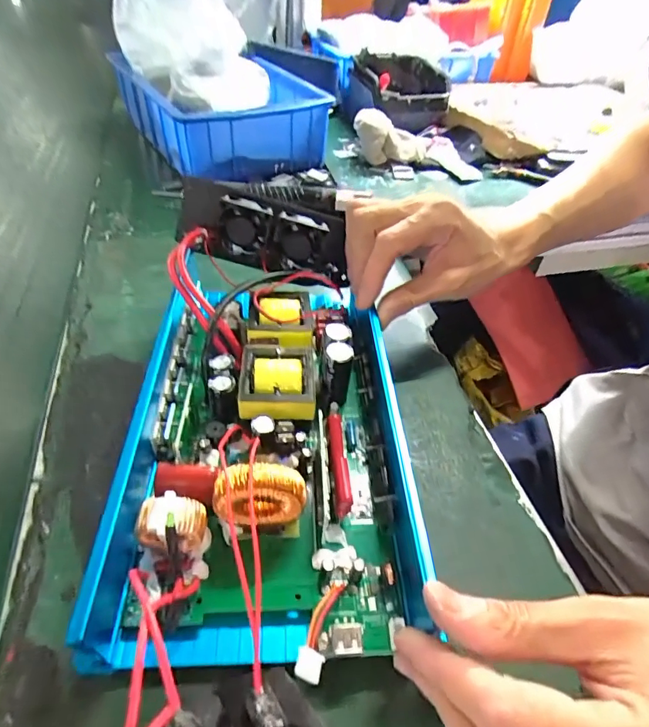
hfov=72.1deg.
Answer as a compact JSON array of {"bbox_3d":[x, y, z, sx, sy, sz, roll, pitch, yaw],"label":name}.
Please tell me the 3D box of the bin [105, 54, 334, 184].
[{"bbox_3d":[-0.120,-0.316,0.572,0.209,0.087,0.202,-22,51,-25],"label":"bin"}]

